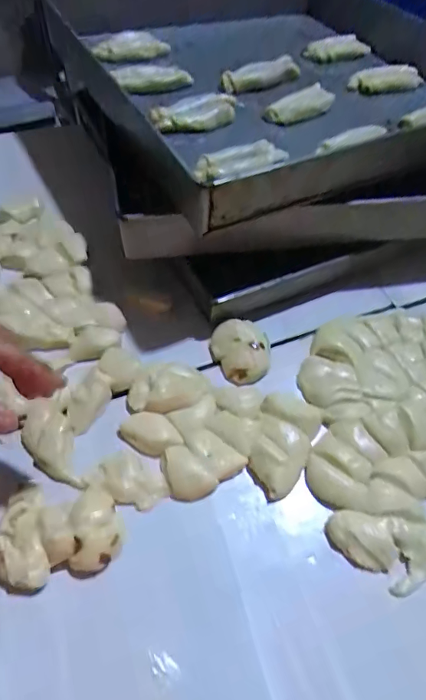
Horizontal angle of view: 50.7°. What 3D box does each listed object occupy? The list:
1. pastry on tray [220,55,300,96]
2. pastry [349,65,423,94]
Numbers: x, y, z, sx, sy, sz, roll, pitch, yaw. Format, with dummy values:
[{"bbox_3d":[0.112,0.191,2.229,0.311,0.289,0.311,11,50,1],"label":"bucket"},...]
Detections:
[{"bbox_3d":[0.064,-0.358,0.581,0.104,0.028,0.037,-20,59,-17],"label":"pastry on tray"},{"bbox_3d":[0.235,-0.370,0.616,0.109,0.022,0.030,-12,56,-12],"label":"pastry"}]

